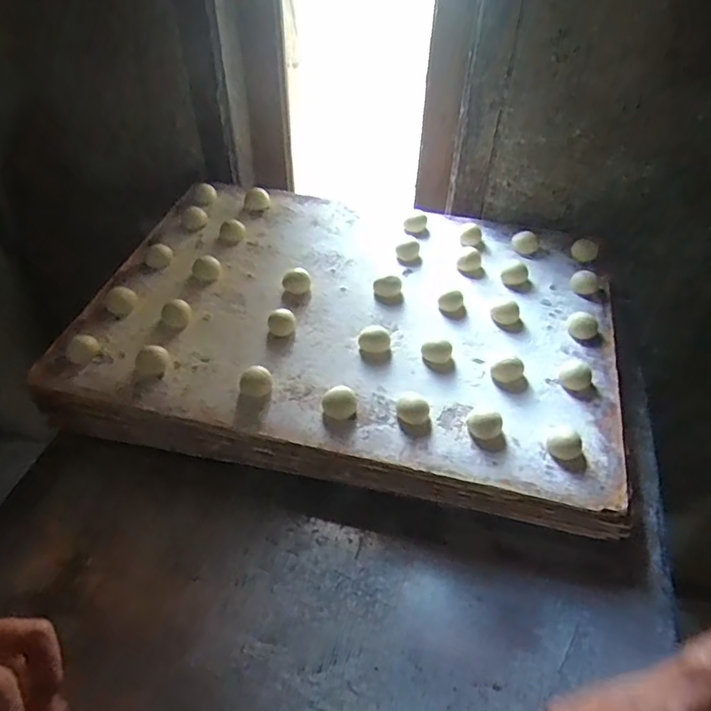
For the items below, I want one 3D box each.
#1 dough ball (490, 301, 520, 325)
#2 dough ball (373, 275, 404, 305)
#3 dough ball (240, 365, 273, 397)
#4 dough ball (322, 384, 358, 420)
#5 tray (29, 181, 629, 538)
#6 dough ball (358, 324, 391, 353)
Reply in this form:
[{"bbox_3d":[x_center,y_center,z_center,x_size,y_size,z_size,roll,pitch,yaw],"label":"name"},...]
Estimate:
[{"bbox_3d":[0.173,-0.051,0.632,0.030,0.015,0.033,0,47,0],"label":"dough ball"},{"bbox_3d":[0.039,-0.080,0.658,0.034,0.021,0.028,-1,47,0],"label":"dough ball"},{"bbox_3d":[-0.099,0.027,0.554,0.032,0.024,0.026,-12,48,-10],"label":"dough ball"},{"bbox_3d":[-0.015,0.046,0.537,0.033,0.018,0.031,0,47,0],"label":"dough ball"},{"bbox_3d":[0.005,-0.050,0.669,0.605,0.064,0.438,9,48,9],"label":"tray"},{"bbox_3d":[0.021,-0.017,0.602,0.033,0.020,0.030,0,47,0],"label":"dough ball"}]

